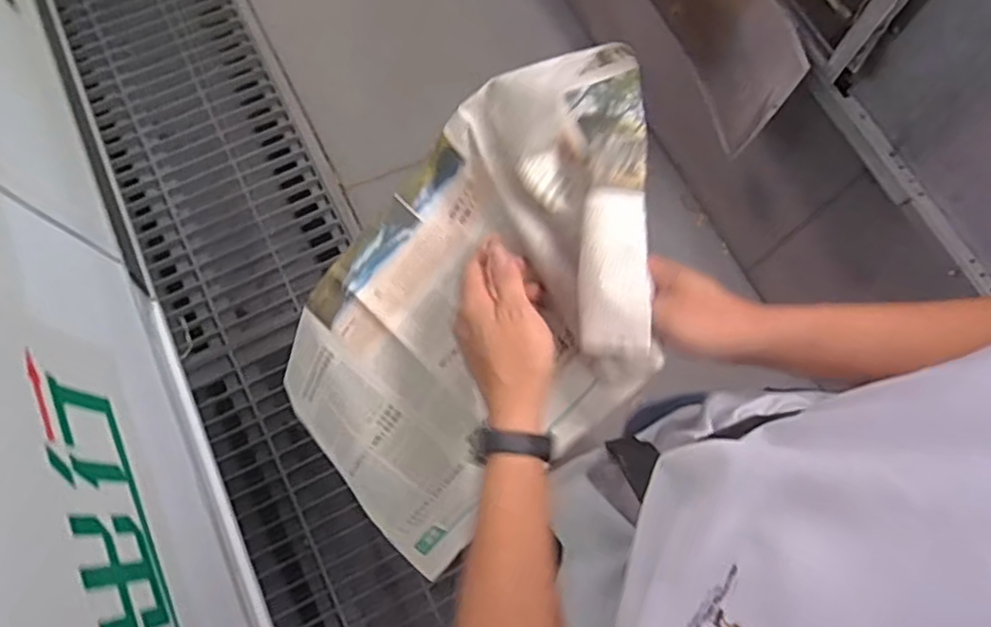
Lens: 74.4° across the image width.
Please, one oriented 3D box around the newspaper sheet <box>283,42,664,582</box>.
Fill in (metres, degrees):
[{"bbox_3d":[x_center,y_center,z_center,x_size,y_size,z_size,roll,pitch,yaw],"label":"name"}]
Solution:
[{"bbox_3d":[-0.023,0.010,0.558,0.260,0.048,0.452,47,118,13],"label":"newspaper sheet"}]

